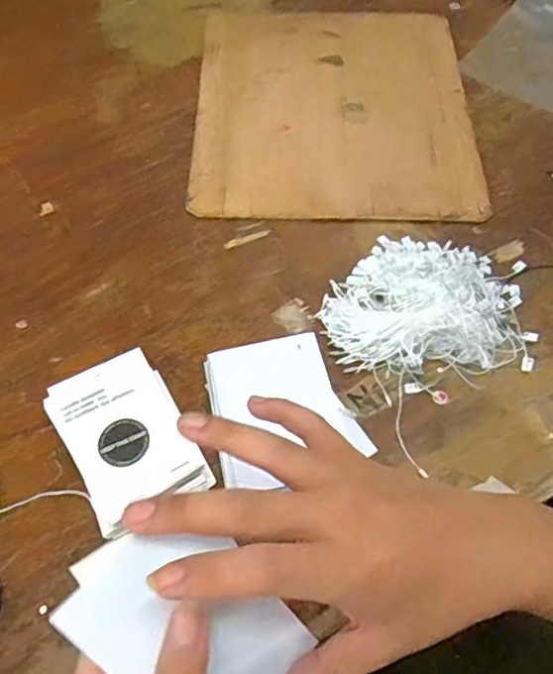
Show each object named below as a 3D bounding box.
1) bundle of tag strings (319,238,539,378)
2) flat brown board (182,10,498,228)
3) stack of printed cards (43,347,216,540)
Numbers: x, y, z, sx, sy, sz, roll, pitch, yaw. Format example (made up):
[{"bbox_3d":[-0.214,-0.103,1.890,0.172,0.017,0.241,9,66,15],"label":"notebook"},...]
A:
[{"bbox_3d":[0.108,-0.034,0.421,0.145,0.037,0.112,0,59,-1],"label":"bundle of tag strings"},{"bbox_3d":[0.054,-0.224,0.554,0.249,0.004,0.293,2,59,0],"label":"flat brown board"},{"bbox_3d":[-0.090,0.064,0.363,0.066,0.032,0.099,-26,63,-16],"label":"stack of printed cards"}]

